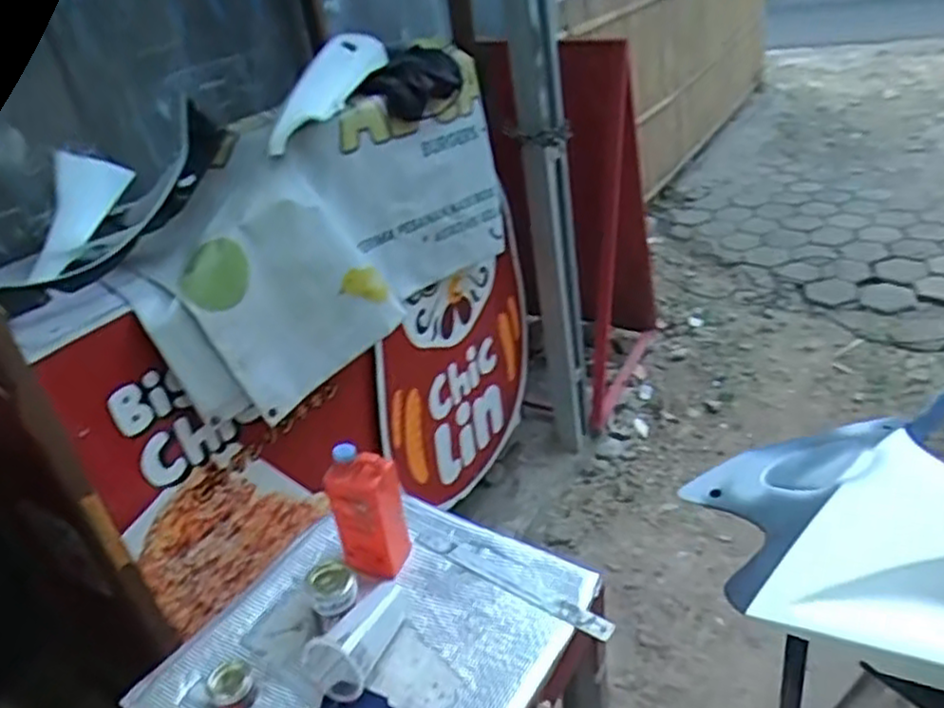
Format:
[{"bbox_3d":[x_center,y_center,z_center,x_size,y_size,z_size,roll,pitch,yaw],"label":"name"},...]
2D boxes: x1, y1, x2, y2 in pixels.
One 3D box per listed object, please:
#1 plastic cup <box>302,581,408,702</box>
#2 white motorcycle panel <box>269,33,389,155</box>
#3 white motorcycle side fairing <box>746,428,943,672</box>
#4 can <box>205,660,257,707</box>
[{"bbox_3d":[-0.144,0.376,0.993,0.087,0.085,0.170,15,38,36],"label":"plastic cup"},{"bbox_3d":[-0.251,-0.495,1.331,0.079,0.105,0.426,-1,31,16],"label":"white motorcycle panel"},{"bbox_3d":[0.625,0.264,0.872,0.397,0.101,0.401,-31,36,-32],"label":"white motorcycle side fairing"},{"bbox_3d":[-0.322,0.442,0.968,0.060,0.046,0.061,-25,33,-24],"label":"can"}]

